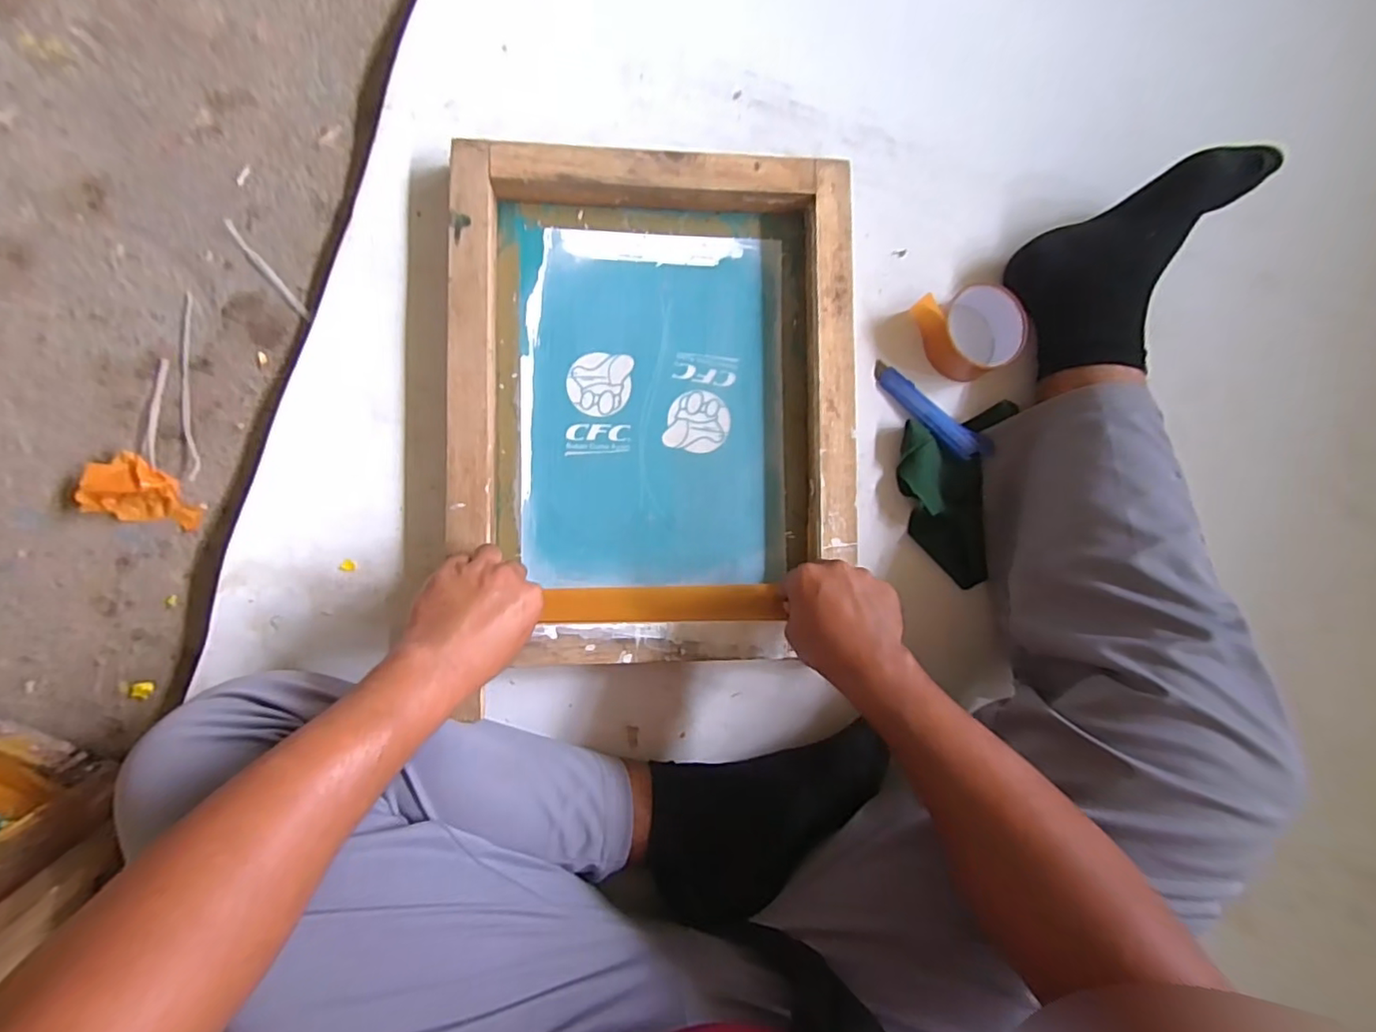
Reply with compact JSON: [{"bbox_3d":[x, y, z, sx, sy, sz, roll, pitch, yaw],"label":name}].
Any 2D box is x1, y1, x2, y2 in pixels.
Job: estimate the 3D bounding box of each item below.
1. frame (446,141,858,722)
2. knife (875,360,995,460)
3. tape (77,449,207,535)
[{"bbox_3d":[-0.031,-0.102,0.560,0.366,0.068,0.464,0,88,-9],"label":"frame"},{"bbox_3d":[0.249,-0.107,0.611,0.143,0.009,0.032,43,82,10],"label":"knife"},{"bbox_3d":[-0.492,-0.022,0.533,0.087,0.025,0.057,16,86,-8],"label":"tape"}]

